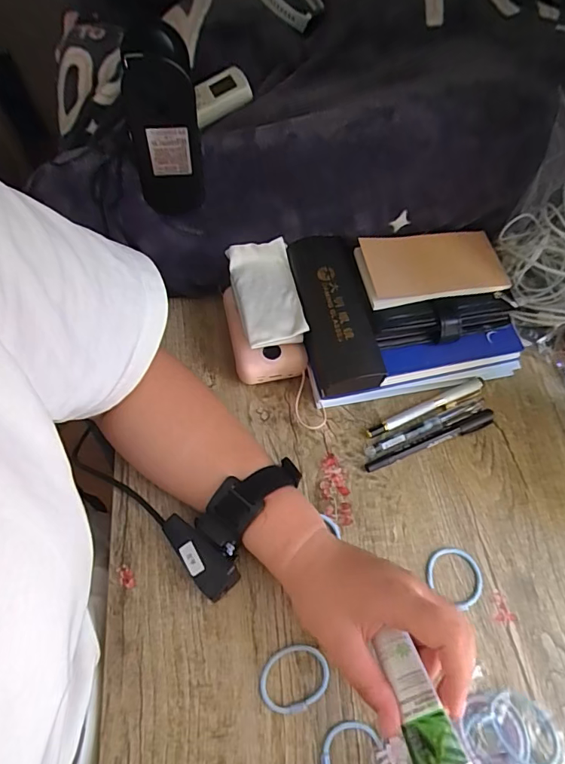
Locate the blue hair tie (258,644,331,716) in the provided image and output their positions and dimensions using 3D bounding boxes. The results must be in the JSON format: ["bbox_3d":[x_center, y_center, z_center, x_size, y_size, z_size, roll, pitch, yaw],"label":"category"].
[{"bbox_3d":[0.008,0.226,0.353,0.051,0.004,0.042,-28,67,-15],"label":"blue hair tie"}]

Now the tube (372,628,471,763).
[{"bbox_3d":[0.086,0.206,0.275,0.034,0.012,0.102,-13,52,-9],"label":"tube"}]

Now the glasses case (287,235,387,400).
[{"bbox_3d":[0.051,-0.063,0.442,0.062,0.041,0.161,-7,63,-6],"label":"glasses case"}]

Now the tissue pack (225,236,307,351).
[{"bbox_3d":[-0.016,-0.086,0.444,0.060,0.024,0.103,-8,64,-6],"label":"tissue pack"}]

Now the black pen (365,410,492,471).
[{"bbox_3d":[0.143,0.057,0.442,0.139,0.008,0.014,-21,66,-12],"label":"black pen"}]

